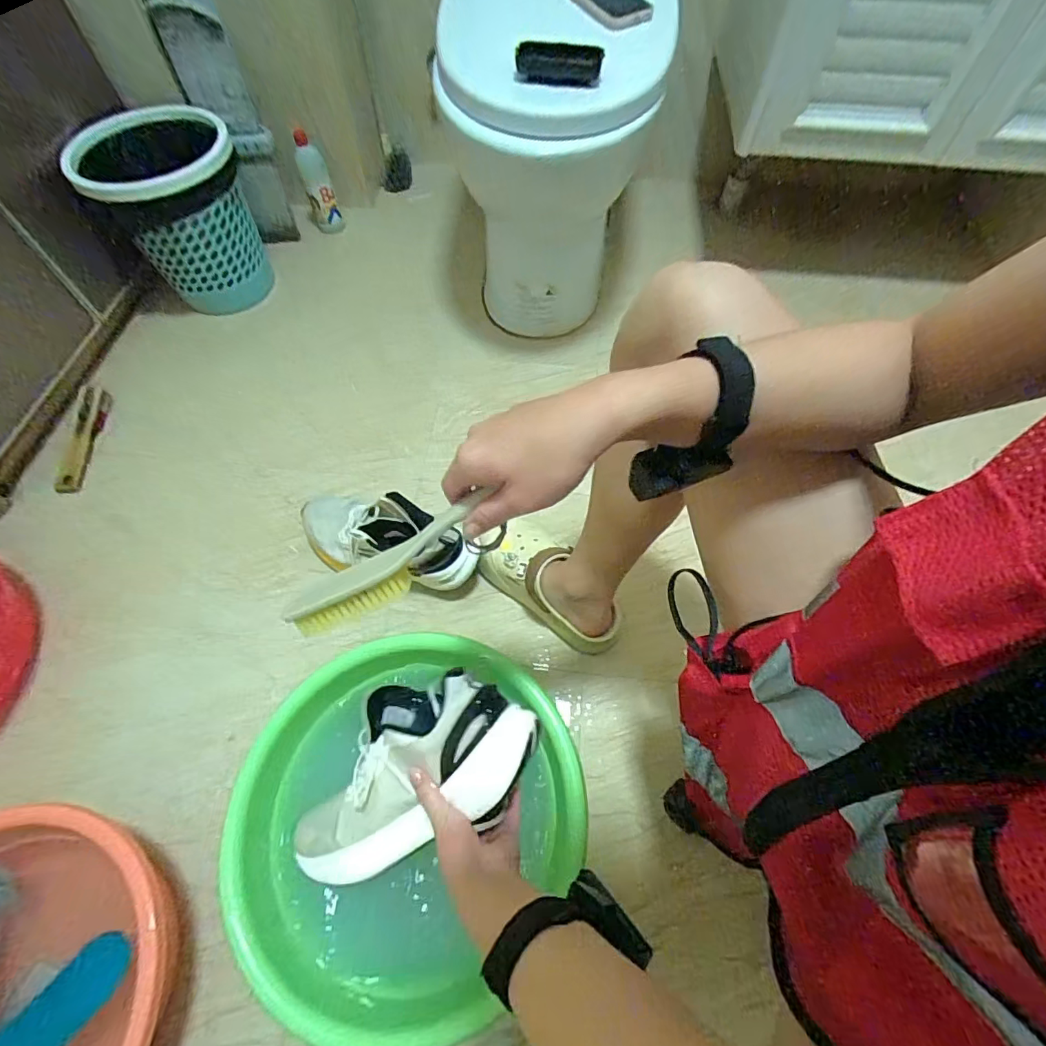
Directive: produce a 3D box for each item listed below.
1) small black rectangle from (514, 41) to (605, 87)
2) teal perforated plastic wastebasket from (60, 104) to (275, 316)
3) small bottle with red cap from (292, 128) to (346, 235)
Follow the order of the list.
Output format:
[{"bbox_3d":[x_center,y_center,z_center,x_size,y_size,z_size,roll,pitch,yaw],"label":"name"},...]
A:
[{"bbox_3d":[0.046,-0.604,0.646,0.116,0.022,0.079,10,64,6],"label":"small black rectangle"},{"bbox_3d":[-0.649,-0.591,0.958,0.255,0.269,0.232,-21,65,-10],"label":"teal perforated plastic wastebasket"},{"bbox_3d":[-0.462,-0.750,1.108,0.069,0.201,0.052,-16,63,-9],"label":"small bottle with red cap"}]

